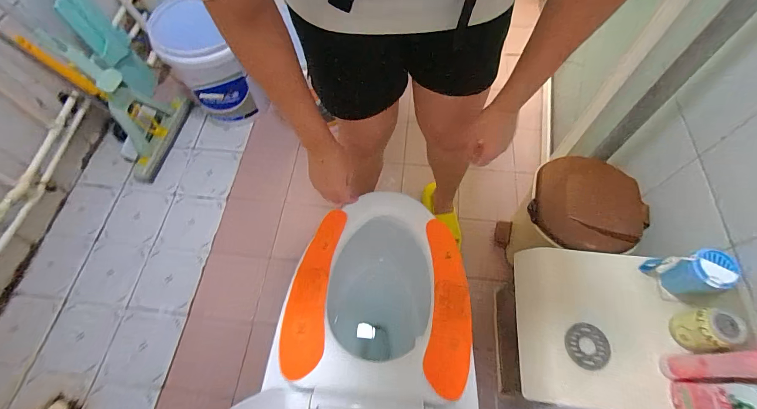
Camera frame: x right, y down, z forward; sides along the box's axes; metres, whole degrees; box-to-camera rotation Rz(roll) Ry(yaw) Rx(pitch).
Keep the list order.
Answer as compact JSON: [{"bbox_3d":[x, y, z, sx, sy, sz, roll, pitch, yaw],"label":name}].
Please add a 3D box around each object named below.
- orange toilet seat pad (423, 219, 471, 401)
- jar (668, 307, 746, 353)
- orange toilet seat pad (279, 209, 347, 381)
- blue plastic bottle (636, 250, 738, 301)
[{"bbox_3d":[0.132,0.182,0.648,0.080,0.017,0.317,4,63,3],"label":"orange toilet seat pad"},{"bbox_3d":[0.604,0.227,0.625,0.071,0.104,0.068,-1,63,1],"label":"jar"},{"bbox_3d":[-0.128,0.159,0.670,0.081,0.016,0.318,8,63,5],"label":"orange toilet seat pad"},{"bbox_3d":[0.598,0.127,0.659,0.084,0.117,0.093,-19,64,-8],"label":"blue plastic bottle"}]

